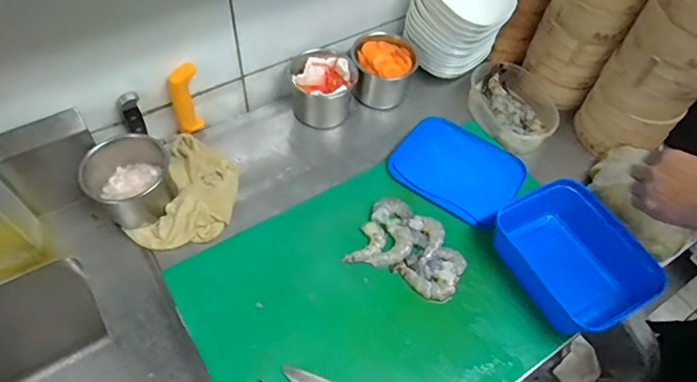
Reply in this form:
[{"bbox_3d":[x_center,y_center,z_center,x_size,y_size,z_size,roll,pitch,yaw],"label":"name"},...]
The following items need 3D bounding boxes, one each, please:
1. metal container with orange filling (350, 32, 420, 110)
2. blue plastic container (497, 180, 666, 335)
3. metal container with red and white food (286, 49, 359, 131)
[{"bbox_3d":[0.068,-0.233,0.904,0.120,0.096,0.116,7,55,1],"label":"metal container with orange filling"},{"bbox_3d":[0.321,0.092,0.682,0.151,0.070,0.201,-24,61,-20],"label":"blue plastic container"},{"bbox_3d":[-0.049,-0.180,0.867,0.110,0.108,0.115,13,56,5],"label":"metal container with red and white food"}]

